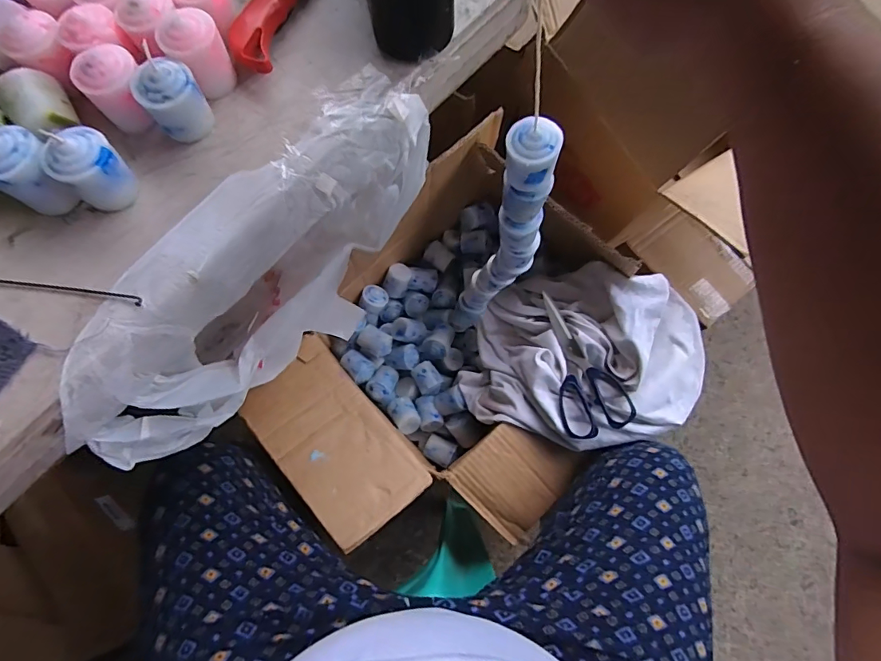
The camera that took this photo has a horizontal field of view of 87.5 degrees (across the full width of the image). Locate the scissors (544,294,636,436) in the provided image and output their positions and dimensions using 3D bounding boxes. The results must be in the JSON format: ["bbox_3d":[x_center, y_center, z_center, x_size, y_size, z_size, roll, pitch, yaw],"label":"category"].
[{"bbox_3d":[0.158,0.042,0.562,0.076,0.022,0.179,-26,77,-7],"label":"scissors"}]

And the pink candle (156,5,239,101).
[{"bbox_3d":[-0.165,-0.187,0.315,0.039,0.047,0.036,-35,78,-9],"label":"pink candle"}]

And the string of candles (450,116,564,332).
[{"bbox_3d":[0.057,-0.074,0.501,0.065,0.401,0.039,-16,76,-5],"label":"string of candles"}]

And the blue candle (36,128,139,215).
[{"bbox_3d":[-0.217,-0.101,0.290,0.035,0.045,0.035,-40,79,-10],"label":"blue candle"}]

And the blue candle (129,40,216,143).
[{"bbox_3d":[-0.175,-0.151,0.303,0.036,0.048,0.031,-35,78,-9],"label":"blue candle"}]

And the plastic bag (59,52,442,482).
[{"bbox_3d":[-0.146,-0.042,0.392,0.090,0.188,0.339,38,78,9],"label":"plastic bag"}]

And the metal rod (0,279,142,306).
[{"bbox_3d":[-0.254,-0.028,0.289,0.134,0.006,0.009,7,75,1],"label":"metal rod"}]

